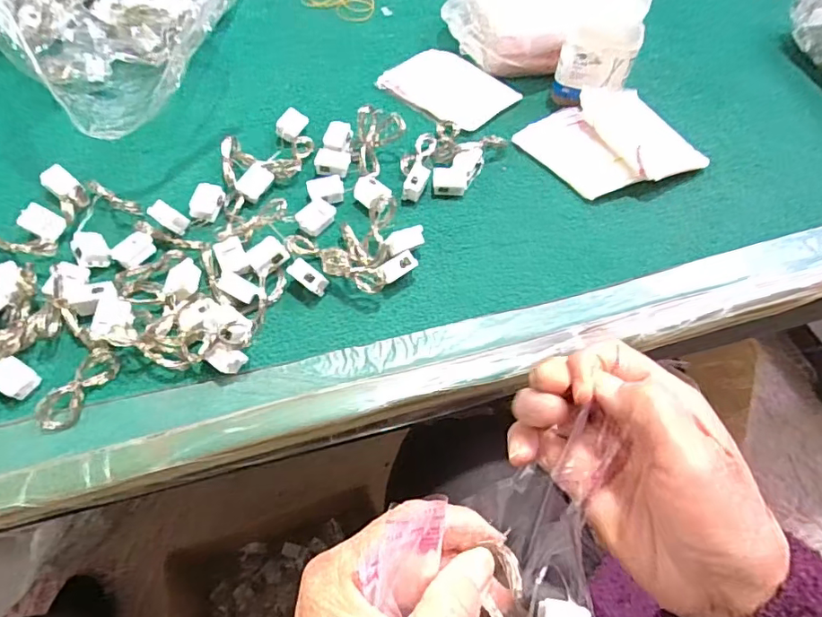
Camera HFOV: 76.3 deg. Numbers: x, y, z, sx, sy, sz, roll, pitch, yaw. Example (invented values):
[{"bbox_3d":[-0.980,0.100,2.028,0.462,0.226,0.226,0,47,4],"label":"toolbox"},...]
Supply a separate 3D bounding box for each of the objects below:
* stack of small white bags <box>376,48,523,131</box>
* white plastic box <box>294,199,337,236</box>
[{"bbox_3d":[0.036,-0.211,0.499,0.081,0.006,0.112,-39,67,-23],"label":"stack of small white bags"},{"bbox_3d":[-0.074,-0.073,0.407,0.021,0.011,0.029,33,63,17],"label":"white plastic box"}]

